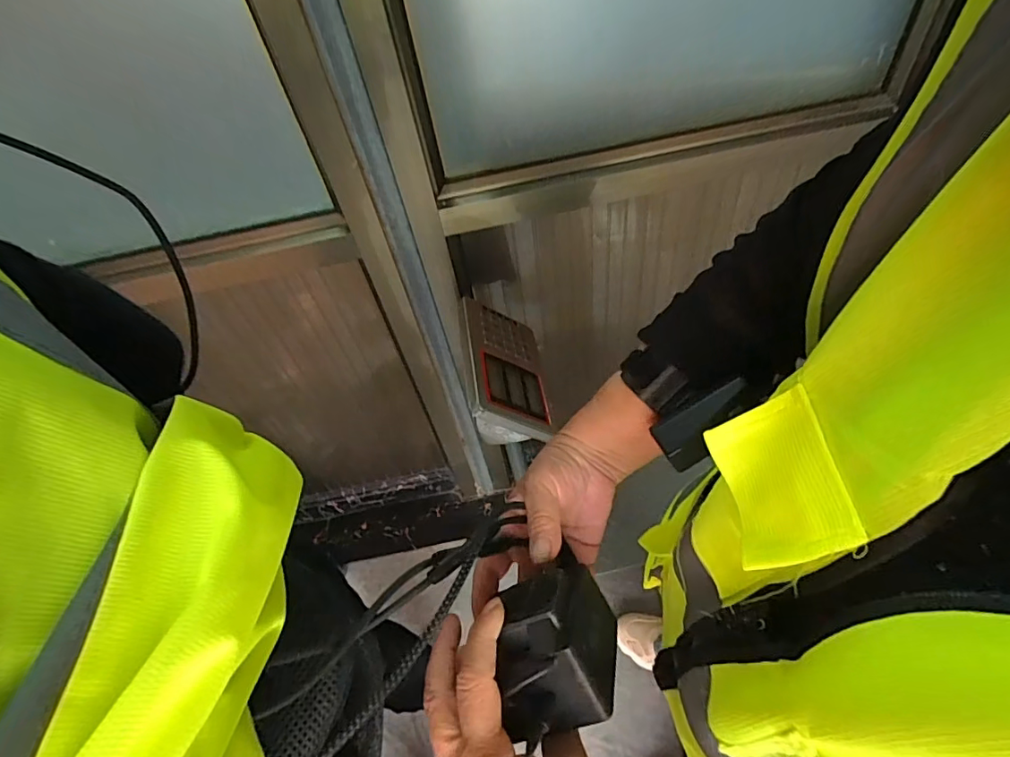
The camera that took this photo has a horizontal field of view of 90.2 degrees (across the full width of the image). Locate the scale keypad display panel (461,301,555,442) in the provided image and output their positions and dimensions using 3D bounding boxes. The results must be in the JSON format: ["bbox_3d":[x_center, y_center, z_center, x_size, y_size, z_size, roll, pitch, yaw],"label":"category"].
[{"bbox_3d":[0.001,-0.021,0.778,0.119,0.101,0.246,-9,50,2],"label":"scale keypad display panel"}]

